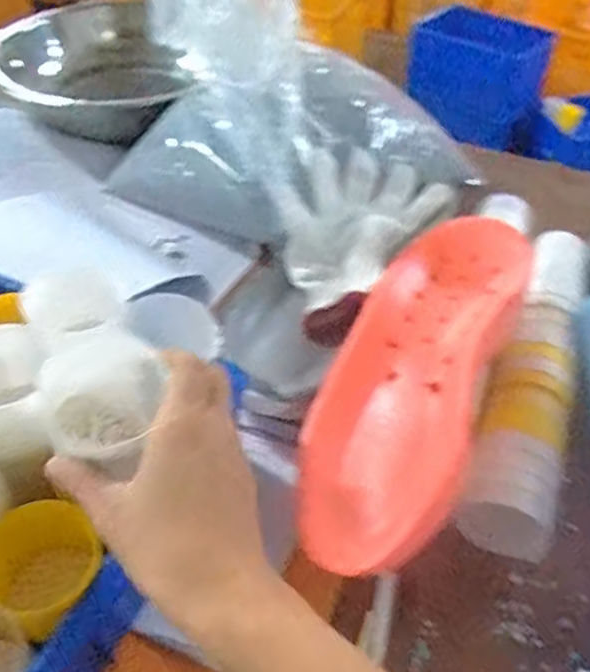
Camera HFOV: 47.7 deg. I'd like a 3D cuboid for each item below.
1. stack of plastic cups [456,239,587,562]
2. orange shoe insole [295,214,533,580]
[{"bbox_3d":[0.187,0.048,0.538,0.066,0.057,0.285,15,48,14],"label":"stack of plastic cups"},{"bbox_3d":[0.090,0.023,0.491,0.118,0.061,0.321,19,49,18],"label":"orange shoe insole"}]

